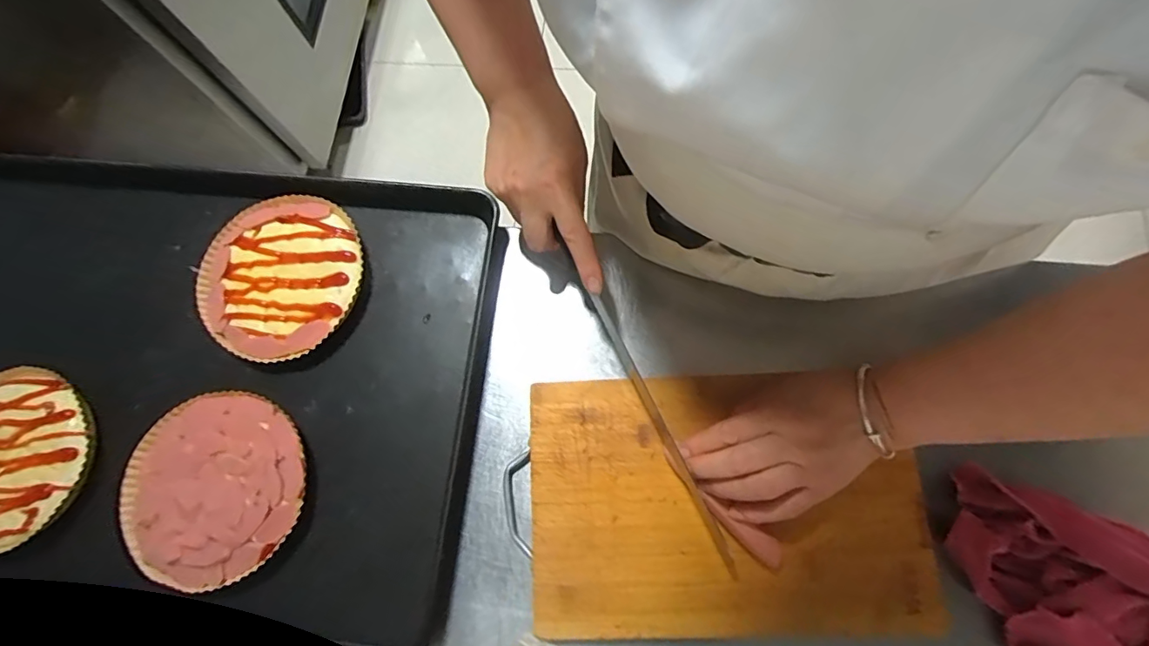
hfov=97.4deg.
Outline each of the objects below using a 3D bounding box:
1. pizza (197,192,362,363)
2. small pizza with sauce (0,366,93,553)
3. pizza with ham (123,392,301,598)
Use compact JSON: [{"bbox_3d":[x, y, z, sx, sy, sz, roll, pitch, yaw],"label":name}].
[{"bbox_3d":[-0.263,-0.044,0.452,0.140,0.014,0.150,-1,73,2],"label":"pizza"},{"bbox_3d":[-0.476,0.116,0.419,0.147,0.012,0.141,28,76,10],"label":"small pizza with sauce"},{"bbox_3d":[-0.291,0.125,0.402,0.148,0.017,0.135,-1,73,2],"label":"pizza with ham"}]

